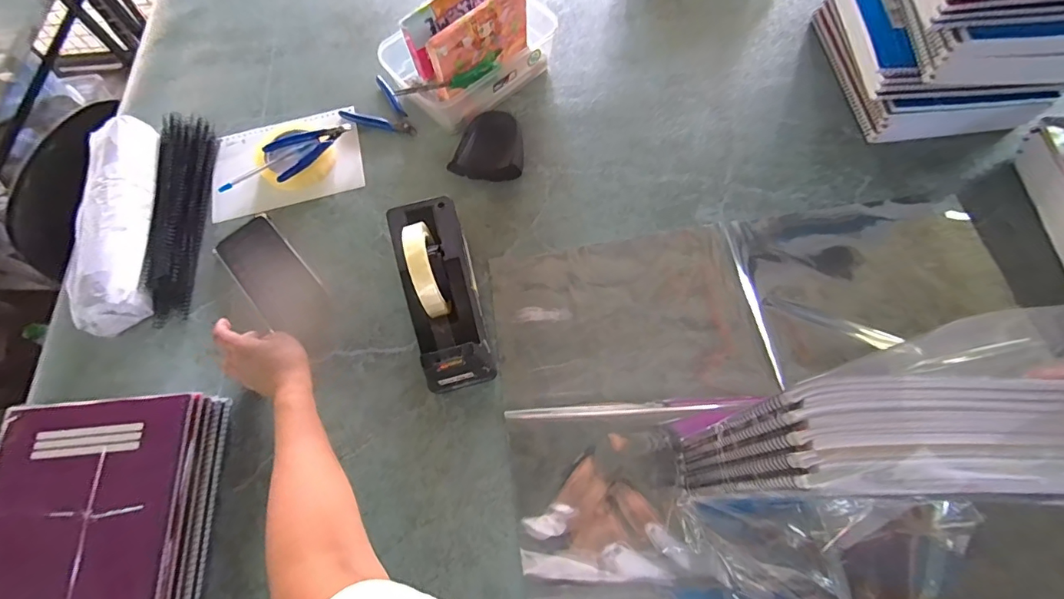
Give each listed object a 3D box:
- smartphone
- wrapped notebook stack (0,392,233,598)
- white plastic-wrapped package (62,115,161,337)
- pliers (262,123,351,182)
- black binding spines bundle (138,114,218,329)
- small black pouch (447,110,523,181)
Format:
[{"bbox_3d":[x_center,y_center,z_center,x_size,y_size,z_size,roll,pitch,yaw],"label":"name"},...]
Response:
[{"bbox_3d":[-0.329,-0.033,0.581,0.078,0.007,0.175,-40,72,-13],"label":"smartphone"},{"bbox_3d":[-0.446,0.232,0.458,0.225,0.054,0.252,-5,68,0],"label":"wrapped notebook stack"},{"bbox_3d":[-0.546,-0.108,0.615,0.081,0.065,0.318,-13,68,-3],"label":"white plastic-wrapped package"},{"bbox_3d":[-0.319,-0.220,0.658,0.121,0.020,0.058,-39,72,-12],"label":"pliers"},{"bbox_3d":[-0.485,-0.132,0.646,0.070,0.043,0.329,-12,68,-3],"label":"black binding spines bundle"},{"bbox_3d":[-0.052,-0.204,0.627,0.089,0.033,0.098,13,70,7],"label":"small black pouch"}]

